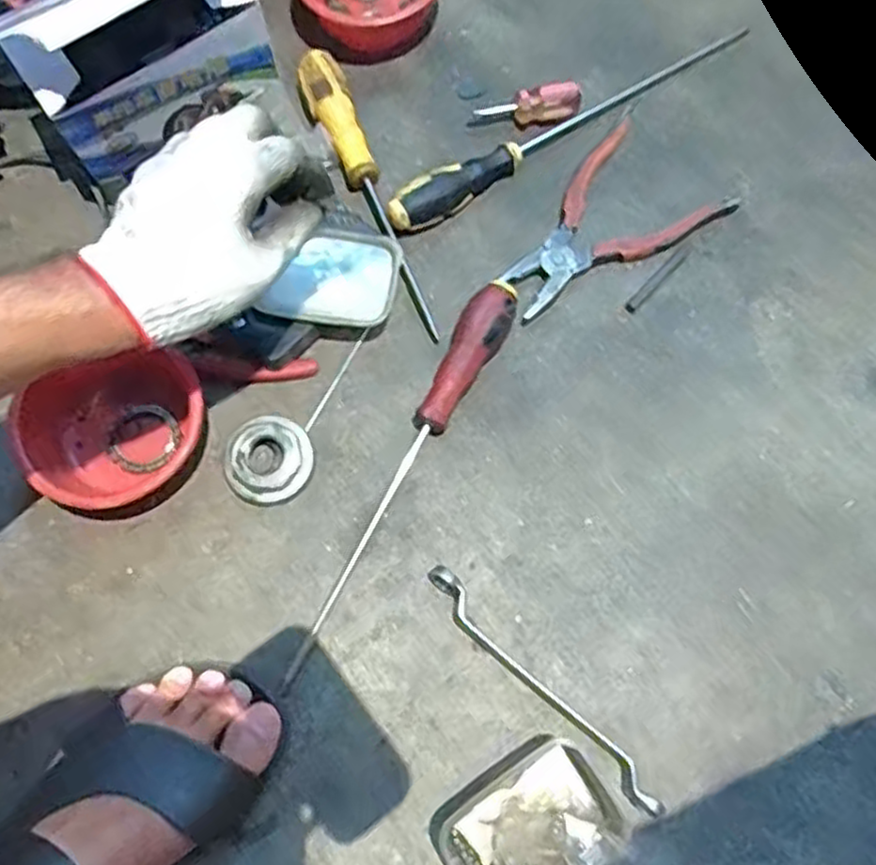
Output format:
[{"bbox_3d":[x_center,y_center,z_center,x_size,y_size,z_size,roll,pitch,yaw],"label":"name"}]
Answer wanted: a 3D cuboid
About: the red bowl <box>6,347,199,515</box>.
[{"bbox_3d":[-0.222,-0.003,0.495,0.107,0.046,0.111,0,74,-1],"label":"red bowl"}]

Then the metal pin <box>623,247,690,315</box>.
[{"bbox_3d":[0.161,-0.112,0.542,0.009,0.004,0.068,44,78,11],"label":"metal pin"}]

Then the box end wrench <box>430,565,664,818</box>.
[{"bbox_3d":[0.063,0.158,0.460,0.019,0.015,0.192,-43,79,-11],"label":"box end wrench"}]

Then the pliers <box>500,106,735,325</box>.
[{"bbox_3d":[0.119,-0.165,0.556,0.181,0.010,0.106,-32,77,-9],"label":"pliers"}]

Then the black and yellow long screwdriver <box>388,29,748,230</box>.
[{"bbox_3d":[0.107,-0.241,0.570,0.330,0.029,0.026,-32,77,-9],"label":"black and yellow long screwdriver"}]

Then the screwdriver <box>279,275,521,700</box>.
[{"bbox_3d":[-0.020,0.029,0.489,0.029,0.035,0.301,26,75,7],"label":"screwdriver"}]

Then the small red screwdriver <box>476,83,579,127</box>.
[{"bbox_3d":[0.071,-0.251,0.575,0.079,0.024,0.022,-9,74,-3],"label":"small red screwdriver"}]

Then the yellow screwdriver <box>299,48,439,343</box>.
[{"bbox_3d":[-0.056,-0.179,0.550,0.035,0.029,0.241,-19,75,-6],"label":"yellow screwdriver"}]

